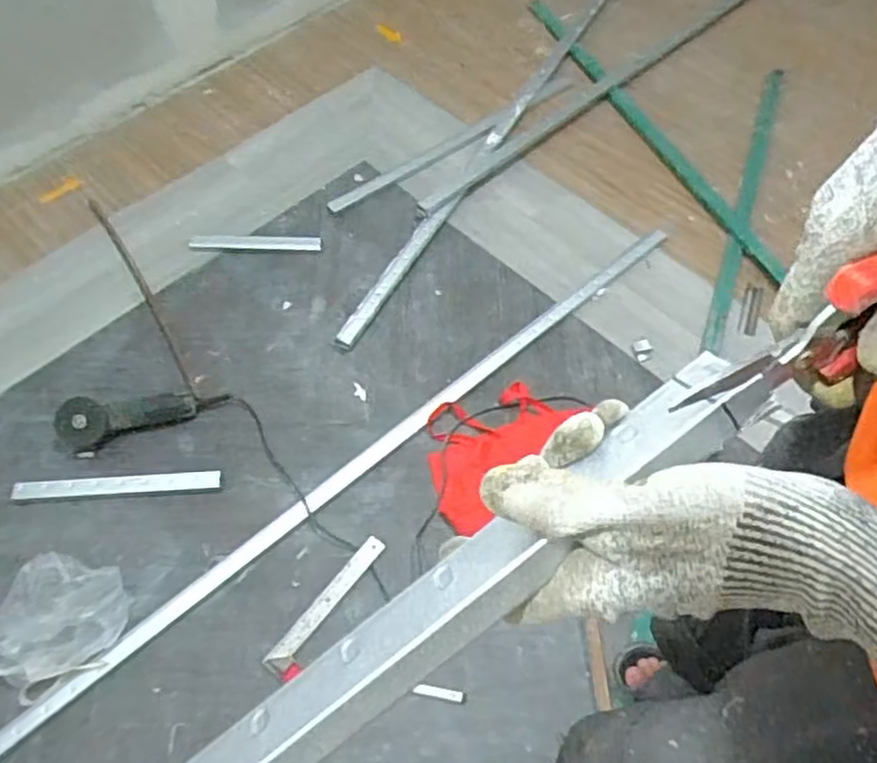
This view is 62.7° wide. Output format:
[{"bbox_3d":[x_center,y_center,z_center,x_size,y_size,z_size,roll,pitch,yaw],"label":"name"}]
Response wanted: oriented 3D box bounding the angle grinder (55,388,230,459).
[{"bbox_3d":[-0.653,0.081,1.587,0.351,0.083,0.121,-9,61,-7],"label":"angle grinder"}]

